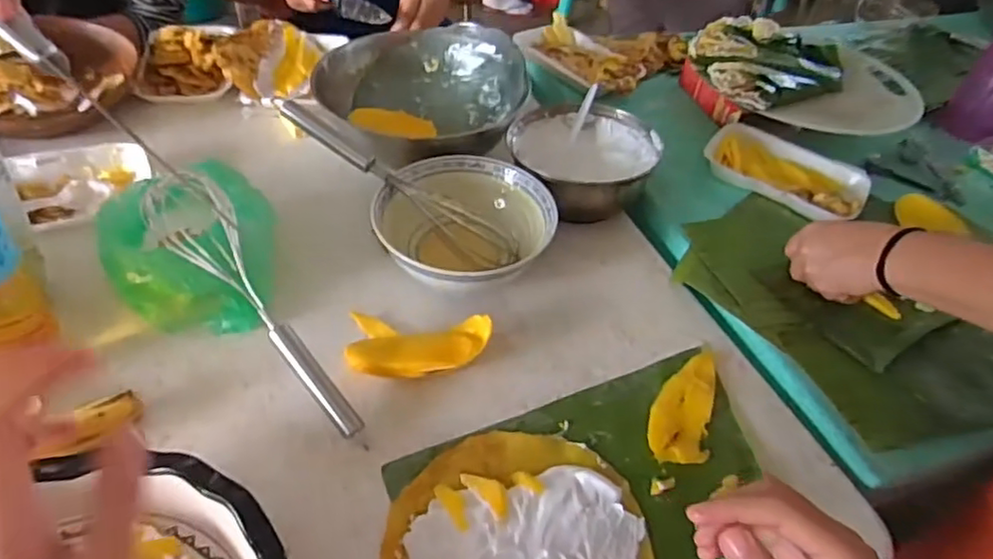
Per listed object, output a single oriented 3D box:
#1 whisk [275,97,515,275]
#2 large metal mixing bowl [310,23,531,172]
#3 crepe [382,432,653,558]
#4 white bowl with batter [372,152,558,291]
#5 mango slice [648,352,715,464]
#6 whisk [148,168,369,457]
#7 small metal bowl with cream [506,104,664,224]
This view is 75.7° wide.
[{"bbox_3d":[-0.099,-0.097,0.633,0.279,0.050,0.060,37,50,3],"label":"whisk"},{"bbox_3d":[-0.088,-0.214,0.751,0.225,0.089,0.213,4,45,-4],"label":"large metal mixing bowl"},{"bbox_3d":[0.016,0.181,0.450,0.168,0.018,0.167,4,45,-4],"label":"crepe"},{"bbox_3d":[-0.029,-0.048,0.627,0.158,0.065,0.168,4,45,-4],"label":"white bowl with batter"},{"bbox_3d":[0.155,0.103,0.531,0.048,0.012,0.112,16,46,8],"label":"mango slice"},{"bbox_3d":[-0.192,0.019,0.513,0.059,0.046,0.285,-33,78,-33],"label":"whisk"},{"bbox_3d":[0.088,-0.128,0.714,0.155,0.071,0.159,4,45,-4],"label":"small metal bowl with cream"}]

